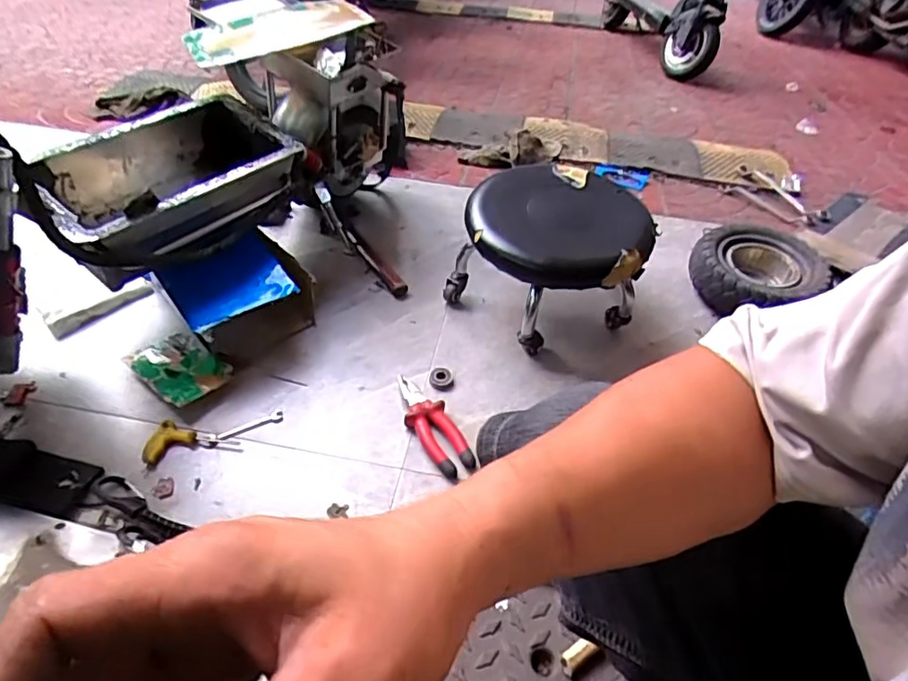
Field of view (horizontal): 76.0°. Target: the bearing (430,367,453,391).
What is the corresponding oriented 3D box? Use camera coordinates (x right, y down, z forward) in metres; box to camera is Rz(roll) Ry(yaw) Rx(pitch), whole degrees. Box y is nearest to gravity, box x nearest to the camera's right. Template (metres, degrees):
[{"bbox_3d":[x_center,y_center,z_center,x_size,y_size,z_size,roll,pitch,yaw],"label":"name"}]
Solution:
[{"bbox_3d":[-0.021,0.065,0.972,0.039,0.011,0.042,3,46,-2],"label":"bearing"}]

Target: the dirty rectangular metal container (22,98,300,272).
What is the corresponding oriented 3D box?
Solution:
[{"bbox_3d":[-0.471,-0.252,0.960,0.260,0.125,0.407,27,50,20],"label":"dirty rectangular metal container"}]

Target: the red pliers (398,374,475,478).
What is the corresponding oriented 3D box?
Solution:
[{"bbox_3d":[-0.034,0.128,0.894,0.063,0.024,0.191,-23,52,-25],"label":"red pliers"}]

